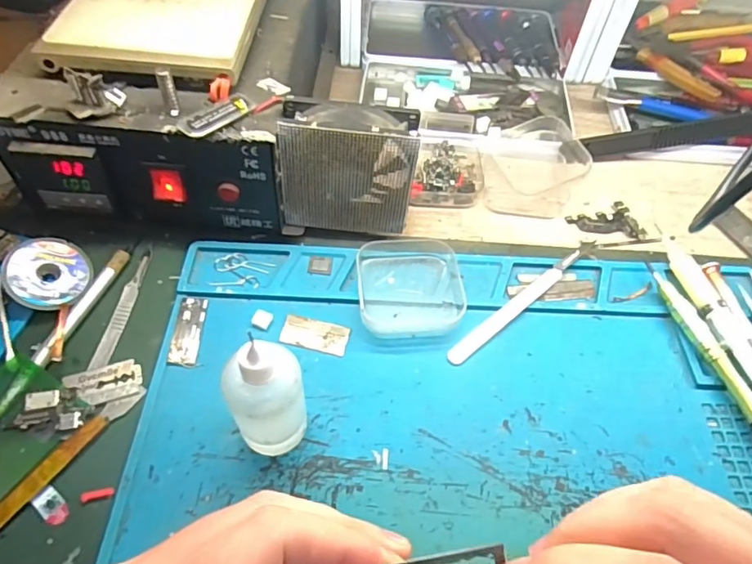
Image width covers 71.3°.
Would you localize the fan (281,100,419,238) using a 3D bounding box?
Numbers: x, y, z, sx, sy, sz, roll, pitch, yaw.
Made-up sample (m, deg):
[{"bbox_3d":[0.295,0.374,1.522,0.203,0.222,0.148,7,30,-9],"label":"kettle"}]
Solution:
[{"bbox_3d":[-0.018,-0.068,0.326,0.080,0.083,0.032,-1,56,-3],"label":"fan"}]

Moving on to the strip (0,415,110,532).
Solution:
[{"bbox_3d":[-0.170,0.103,0.249,0.011,0.004,0.096,30,60,16],"label":"strip"}]

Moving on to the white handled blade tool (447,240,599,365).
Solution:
[{"bbox_3d":[0.097,0.008,0.329,0.139,0.006,0.012,-36,65,-23],"label":"white handled blade tool"}]

